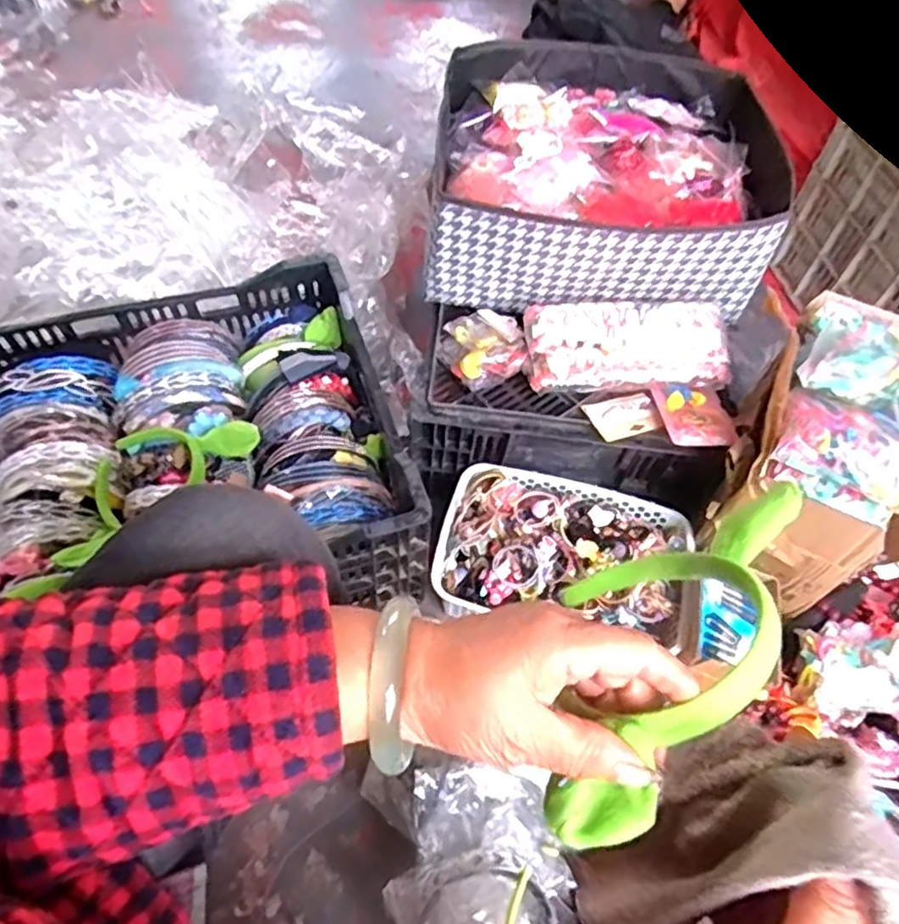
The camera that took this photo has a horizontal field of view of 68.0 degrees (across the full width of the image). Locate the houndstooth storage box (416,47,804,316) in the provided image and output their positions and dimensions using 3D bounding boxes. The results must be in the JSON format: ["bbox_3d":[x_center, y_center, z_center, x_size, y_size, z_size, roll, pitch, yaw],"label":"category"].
[{"bbox_3d":[0.195,-0.371,0.863,0.407,0.160,0.378,4,58,-1],"label":"houndstooth storage box"}]

